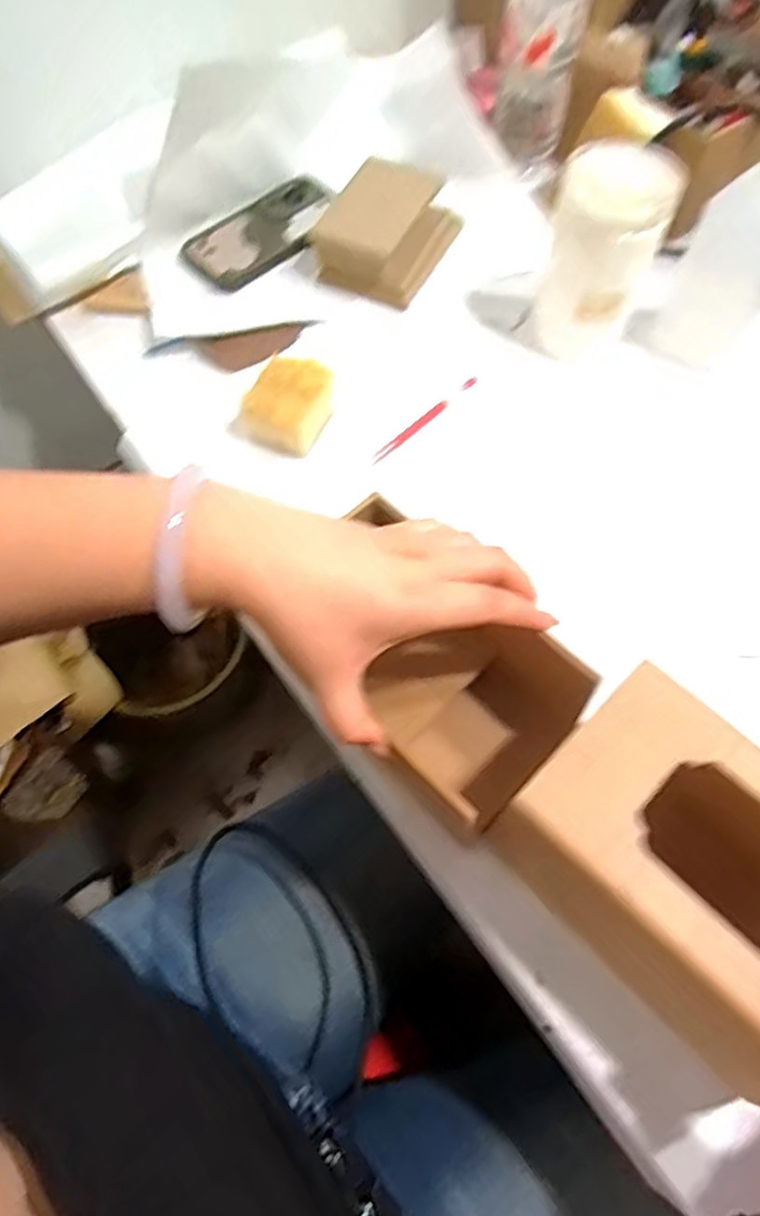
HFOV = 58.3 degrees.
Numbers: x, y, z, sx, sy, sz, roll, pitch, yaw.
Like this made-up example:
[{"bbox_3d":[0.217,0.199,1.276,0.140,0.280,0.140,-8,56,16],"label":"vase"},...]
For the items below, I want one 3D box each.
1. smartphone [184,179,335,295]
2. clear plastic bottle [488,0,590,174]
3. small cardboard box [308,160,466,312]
[{"bbox_3d":[-0.108,-0.378,0.682,0.166,0.015,0.079,-37,69,-15],"label":"smartphone"},{"bbox_3d":[0.159,-0.558,0.661,0.073,0.216,0.063,27,68,13],"label":"clear plastic bottle"},{"bbox_3d":[0.008,-0.364,0.653,0.100,0.055,0.140,27,68,13],"label":"small cardboard box"}]

